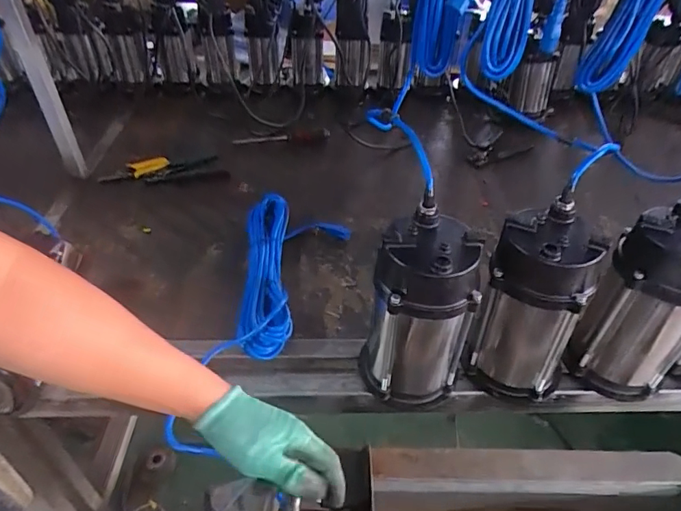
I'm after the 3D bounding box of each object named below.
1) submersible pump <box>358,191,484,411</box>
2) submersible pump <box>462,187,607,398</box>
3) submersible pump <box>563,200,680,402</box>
[{"bbox_3d":[0.098,0.081,0.632,0.119,0.270,0.116,-11,43,-15],"label":"submersible pump"},{"bbox_3d":[0.240,0.069,0.631,0.112,0.249,0.121,0,42,-3],"label":"submersible pump"},{"bbox_3d":[0.408,0.070,0.643,0.124,0.249,0.111,25,47,24],"label":"submersible pump"}]

